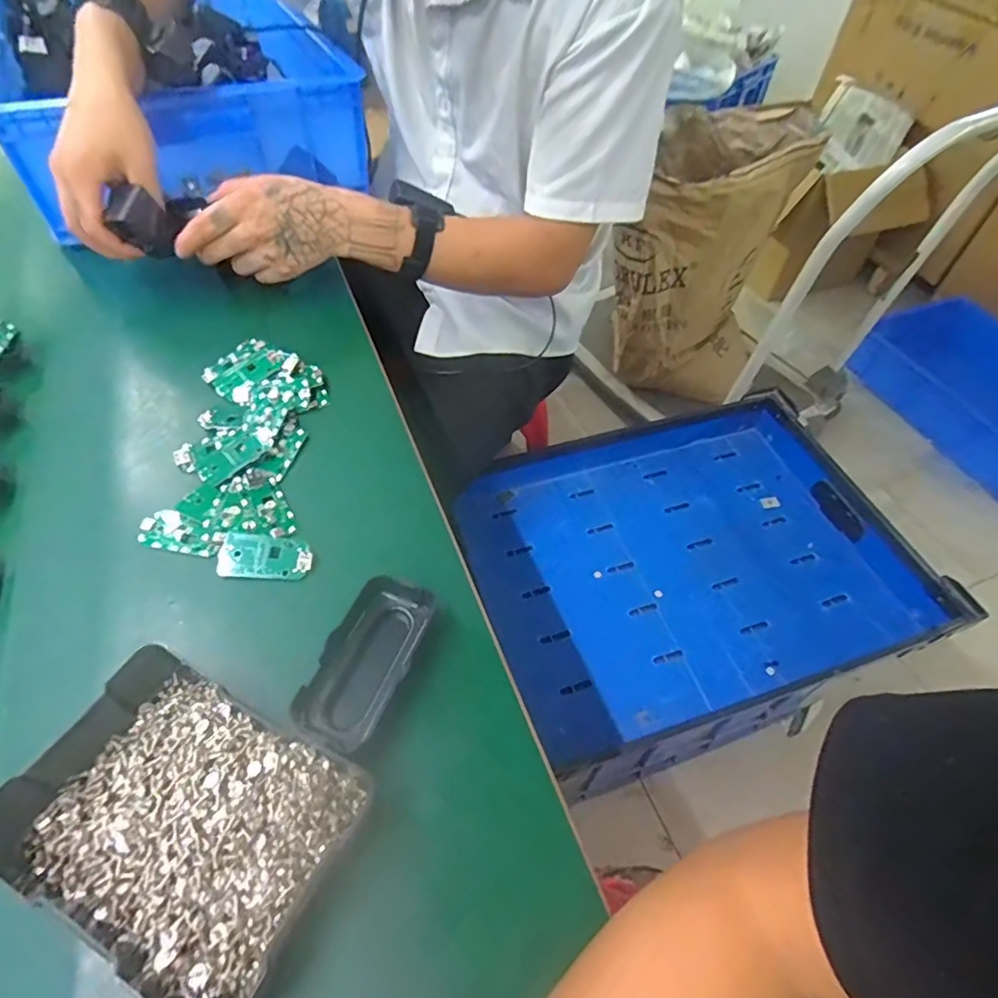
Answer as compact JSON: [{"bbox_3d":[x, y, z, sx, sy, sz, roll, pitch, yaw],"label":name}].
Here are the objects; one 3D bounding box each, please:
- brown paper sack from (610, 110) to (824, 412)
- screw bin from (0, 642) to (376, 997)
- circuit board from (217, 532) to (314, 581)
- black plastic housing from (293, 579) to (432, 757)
[{"bbox_3d":[0.428,-0.500,1.222,0.284,0.506,0.349,28,57,18],"label":"brown paper sack"},{"bbox_3d":[-0.162,0.165,0.289,0.167,0.042,0.121,23,56,14],"label":"screw bin"},{"bbox_3d":[-0.170,0.042,0.406,0.062,0.009,0.035,1,53,-1],"label":"circuit board"},{"bbox_3d":[-0.084,0.103,0.357,0.049,0.028,0.108,18,55,11],"label":"black plastic housing"}]

